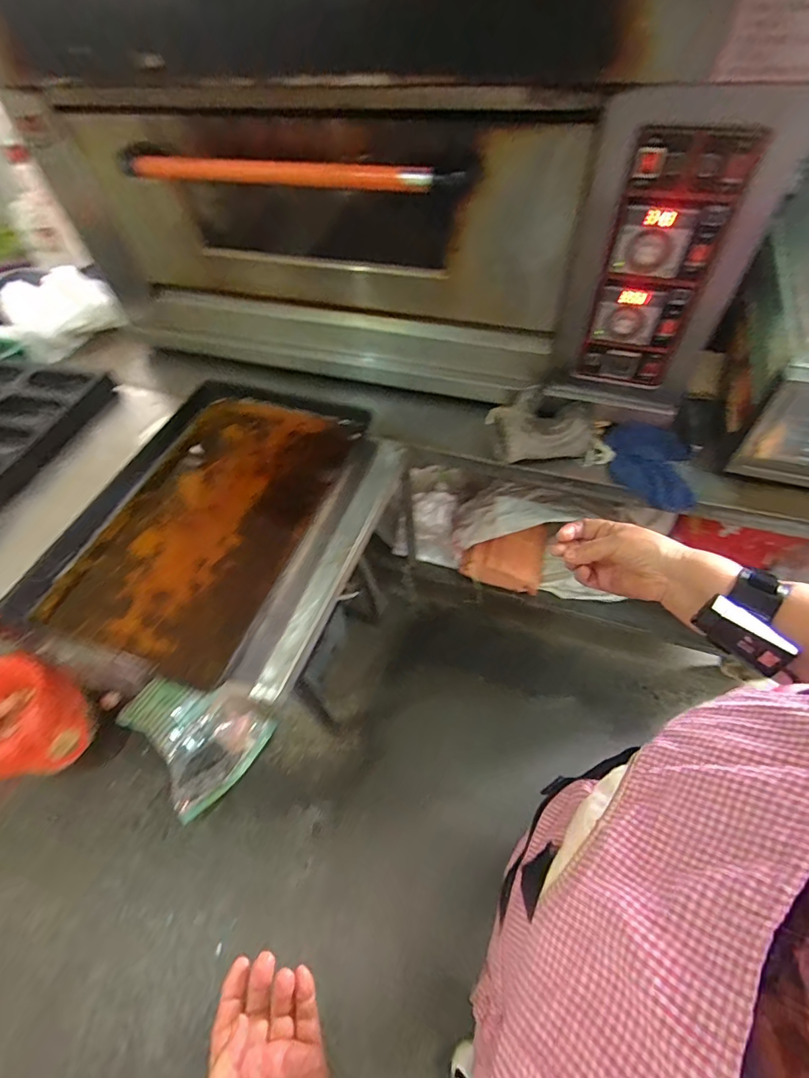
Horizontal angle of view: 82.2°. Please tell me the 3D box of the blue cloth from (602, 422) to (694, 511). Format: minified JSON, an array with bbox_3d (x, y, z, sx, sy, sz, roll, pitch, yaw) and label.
[{"bbox_3d":[0.473,-0.144,0.900,0.158,0.055,0.151,12,59,12],"label":"blue cloth"}]

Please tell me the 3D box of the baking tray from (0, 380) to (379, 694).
[{"bbox_3d":[-0.353,-0.060,0.851,0.471,0.050,0.582,14,59,13],"label":"baking tray"}]

